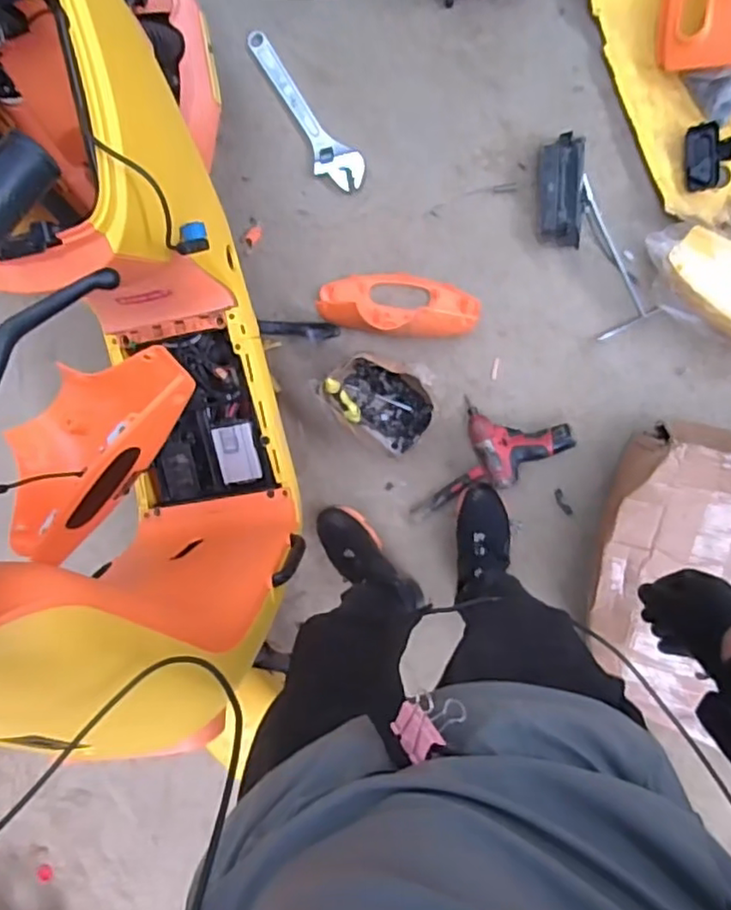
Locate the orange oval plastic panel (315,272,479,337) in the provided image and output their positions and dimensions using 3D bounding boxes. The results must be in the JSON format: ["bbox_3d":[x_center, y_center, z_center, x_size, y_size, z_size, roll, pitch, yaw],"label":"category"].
[{"bbox_3d":[0.058,-0.279,1.159,0.307,0.121,0.125,8,96,8],"label":"orange oval plastic panel"}]

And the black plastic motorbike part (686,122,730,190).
[{"bbox_3d":[0.602,-0.521,1.086,0.077,0.028,0.102,-4,95,9],"label":"black plastic motorbike part"}]

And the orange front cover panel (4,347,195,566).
[{"bbox_3d":[-0.332,-0.010,0.702,0.153,0.105,0.293,41,100,5],"label":"orange front cover panel"}]

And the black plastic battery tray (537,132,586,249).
[{"bbox_3d":[0.354,-0.473,1.126,0.078,0.060,0.182,2,96,8],"label":"black plastic battery tray"}]

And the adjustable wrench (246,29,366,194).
[{"bbox_3d":[-0.123,-0.652,1.191,0.078,0.014,0.344,-38,89,10],"label":"adjustable wrench"}]

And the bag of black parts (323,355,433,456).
[{"bbox_3d":[0.033,-0.103,1.188,0.205,0.099,0.158,42,100,3],"label":"bag of black parts"}]

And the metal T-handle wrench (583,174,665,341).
[{"bbox_3d":[0.429,-0.362,1.148,0.112,0.034,0.279,-27,91,10],"label":"metal T-handle wrench"}]

